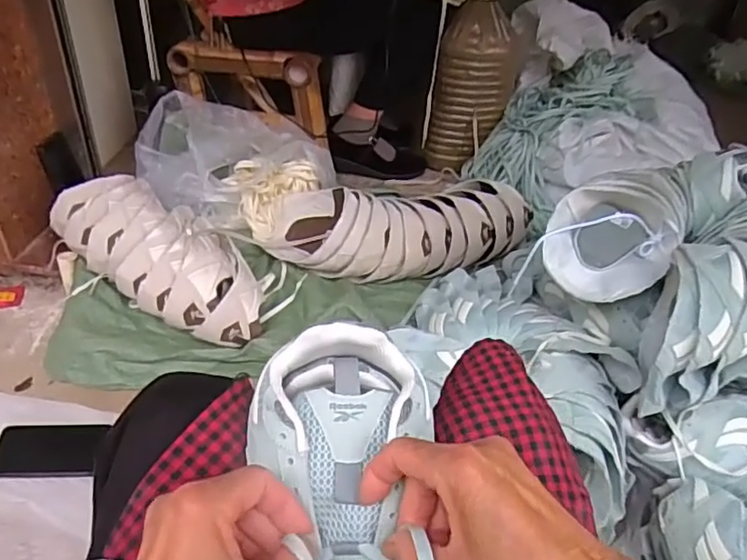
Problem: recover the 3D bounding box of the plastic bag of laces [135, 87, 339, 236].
[{"bbox_3d":[-0.284,-0.230,1.164,0.401,0.174,0.202,10,38,6],"label":"plastic bag of laces"}]

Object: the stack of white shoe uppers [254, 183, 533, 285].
[{"bbox_3d":[0.034,-0.095,1.082,0.497,0.109,0.178,2,38,-4],"label":"stack of white shoe uppers"}]

